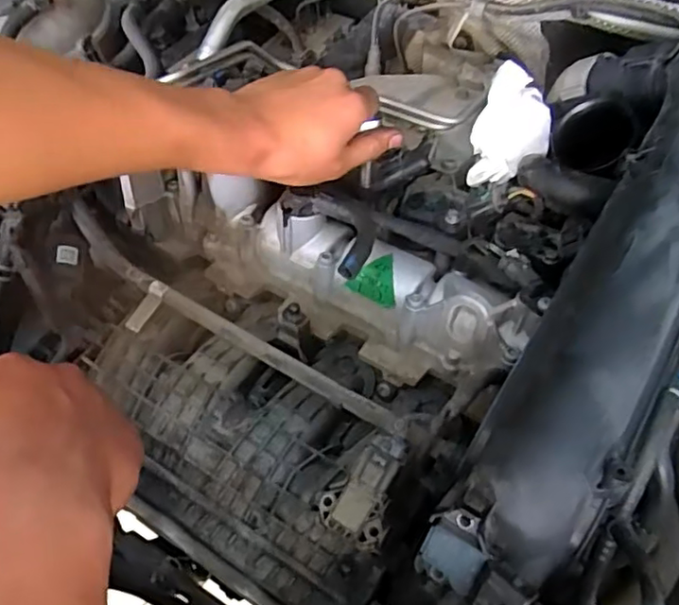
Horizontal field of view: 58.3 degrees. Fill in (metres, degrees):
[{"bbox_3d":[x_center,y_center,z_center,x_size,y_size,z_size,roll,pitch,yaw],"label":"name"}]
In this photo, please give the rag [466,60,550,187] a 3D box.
[{"bbox_3d":[0.154,-0.151,0.548,0.063,0.085,0.073,13,56,14],"label":"rag"}]

